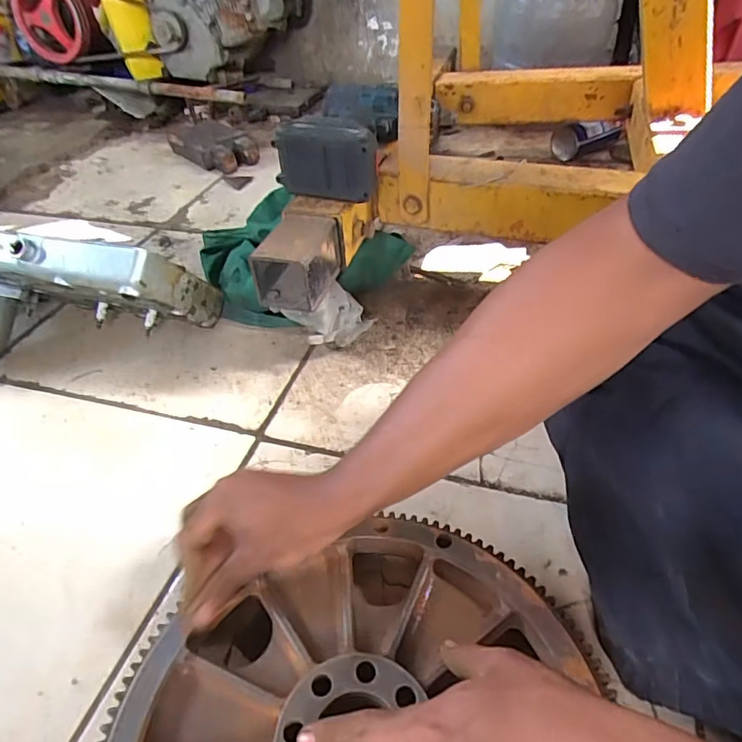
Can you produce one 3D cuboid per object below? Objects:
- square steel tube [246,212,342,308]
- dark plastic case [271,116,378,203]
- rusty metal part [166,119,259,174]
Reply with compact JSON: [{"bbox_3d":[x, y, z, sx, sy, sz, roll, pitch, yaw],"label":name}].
[{"bbox_3d":[-0.081,-0.121,0.582,0.069,0.067,0.095,9,43,16],"label":"square steel tube"},{"bbox_3d":[-0.045,-0.242,0.597,0.117,0.074,0.054,10,44,17],"label":"dark plastic case"},{"bbox_3d":[-0.352,-0.503,1.166,0.196,0.072,0.113,32,53,32],"label":"rusty metal part"}]

